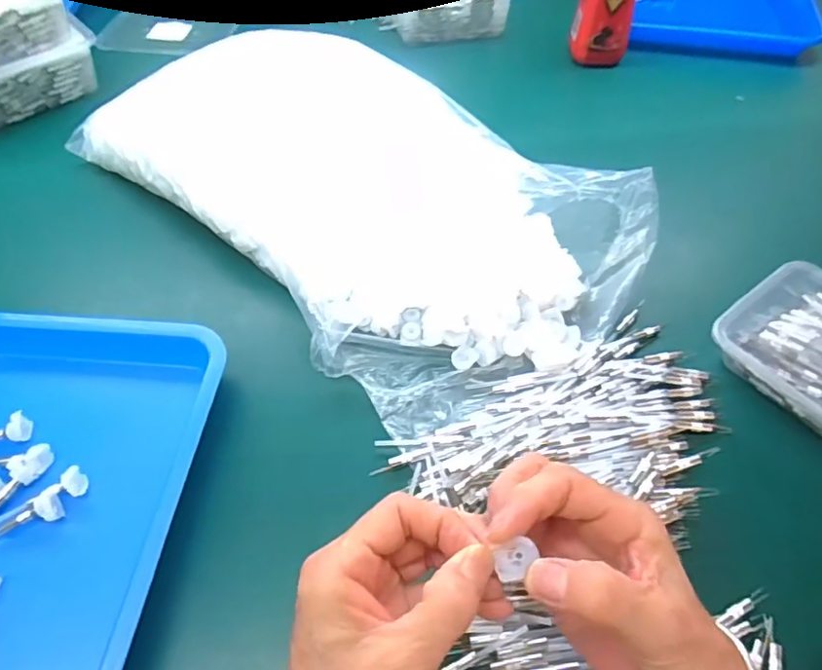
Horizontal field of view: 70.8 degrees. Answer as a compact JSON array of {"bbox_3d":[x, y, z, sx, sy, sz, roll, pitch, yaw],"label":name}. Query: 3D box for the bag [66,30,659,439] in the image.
[{"bbox_3d":[-0.054,-0.127,0.513,0.475,0.085,0.257,36,61,24],"label":"bag"}]

